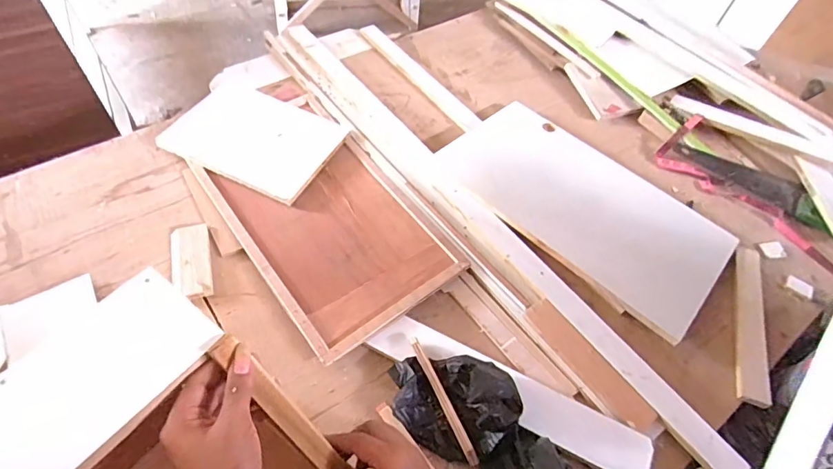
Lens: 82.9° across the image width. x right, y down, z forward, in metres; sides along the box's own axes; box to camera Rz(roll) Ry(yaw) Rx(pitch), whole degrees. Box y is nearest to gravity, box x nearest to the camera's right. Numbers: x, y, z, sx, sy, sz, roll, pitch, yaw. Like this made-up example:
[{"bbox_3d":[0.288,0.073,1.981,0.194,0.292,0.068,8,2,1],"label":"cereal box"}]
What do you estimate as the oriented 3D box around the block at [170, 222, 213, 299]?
[{"bbox_3d":[-0.434,0.051,0.908,0.069,0.021,0.161,-13,57,-13],"label":"block"}]

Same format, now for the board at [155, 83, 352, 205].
[{"bbox_3d":[-0.361,-0.223,1.066,0.351,0.014,0.251,25,60,8],"label":"board"}]

